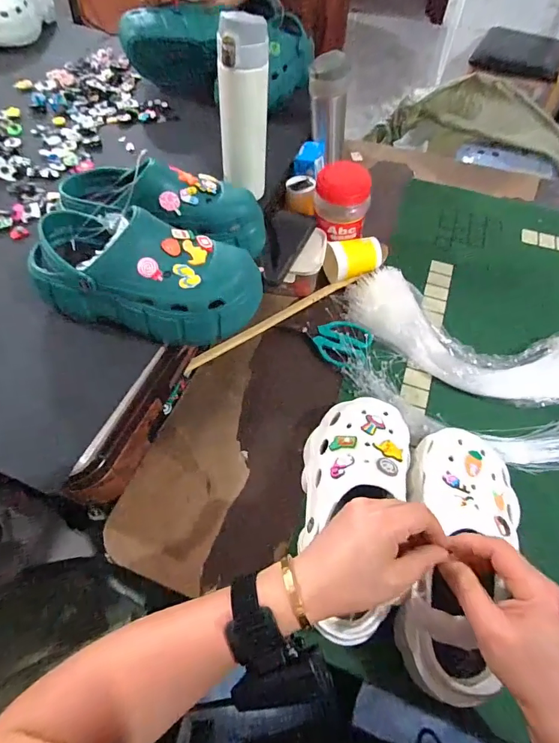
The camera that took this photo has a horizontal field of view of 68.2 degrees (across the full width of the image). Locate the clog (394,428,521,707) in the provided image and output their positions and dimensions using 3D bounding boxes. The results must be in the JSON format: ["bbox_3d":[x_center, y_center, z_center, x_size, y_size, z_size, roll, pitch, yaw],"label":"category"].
[{"bbox_3d":[0.185,0.175,0.417,0.110,0.092,0.254,17,57,9],"label":"clog"}]

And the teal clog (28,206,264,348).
[{"bbox_3d":[-0.150,-0.107,0.471,0.249,0.095,0.101,9,57,3],"label":"teal clog"}]

